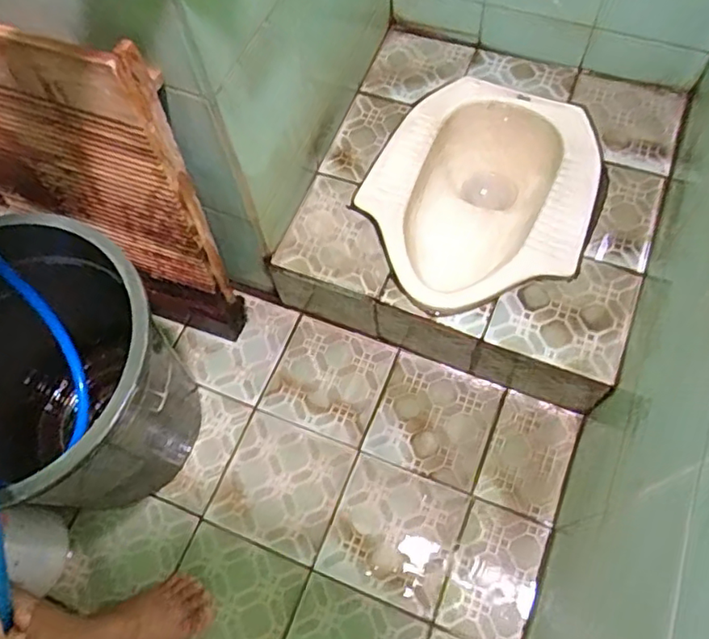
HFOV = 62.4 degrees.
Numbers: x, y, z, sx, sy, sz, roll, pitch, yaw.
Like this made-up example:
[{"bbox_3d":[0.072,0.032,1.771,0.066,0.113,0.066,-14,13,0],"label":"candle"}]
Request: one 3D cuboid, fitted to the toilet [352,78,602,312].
[{"bbox_3d":[0.223,-0.178,1.123,0.371,0.235,0.476,23,68,15],"label":"toilet"}]

